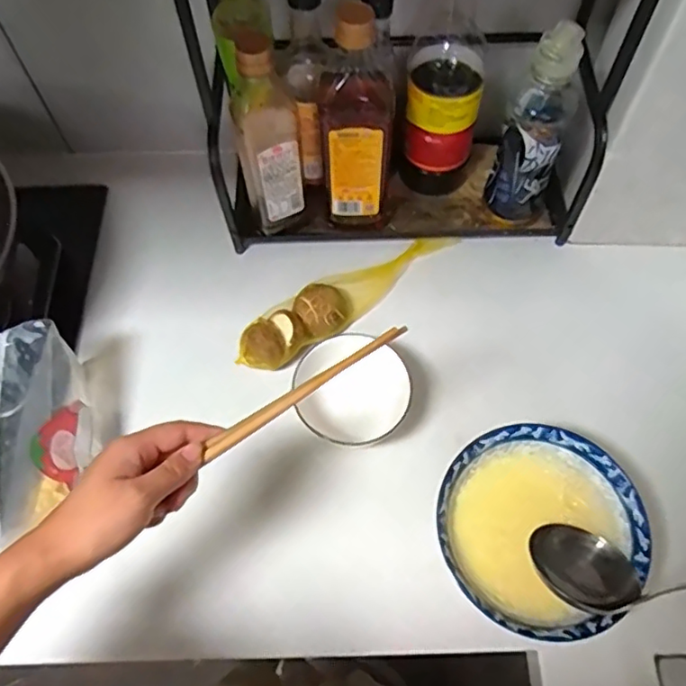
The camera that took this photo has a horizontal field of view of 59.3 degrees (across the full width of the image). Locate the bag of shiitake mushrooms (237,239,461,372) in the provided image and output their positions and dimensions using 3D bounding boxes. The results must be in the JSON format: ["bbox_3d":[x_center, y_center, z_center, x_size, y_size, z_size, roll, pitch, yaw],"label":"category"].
[{"bbox_3d":[0.004,-0.060,0.680,0.283,0.040,0.070,-40,69,-18],"label":"bag of shiitake mushrooms"}]

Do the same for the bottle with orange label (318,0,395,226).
[{"bbox_3d":[0.014,-0.220,0.629,0.078,0.269,0.075,6,63,4],"label":"bottle with orange label"}]

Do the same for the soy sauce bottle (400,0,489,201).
[{"bbox_3d":[0.112,-0.278,0.640,0.079,0.279,0.082,12,64,8],"label":"soy sauce bottle"}]

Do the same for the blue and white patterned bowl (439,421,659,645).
[{"bbox_3d":[0.176,0.173,0.556,0.175,0.069,0.173,-1,63,1],"label":"blue and white patterned bowl"}]

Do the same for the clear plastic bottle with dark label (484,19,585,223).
[{"bbox_3d":[0.196,-0.216,0.633,0.065,0.238,0.063,17,64,10],"label":"clear plastic bottle with dark label"}]

